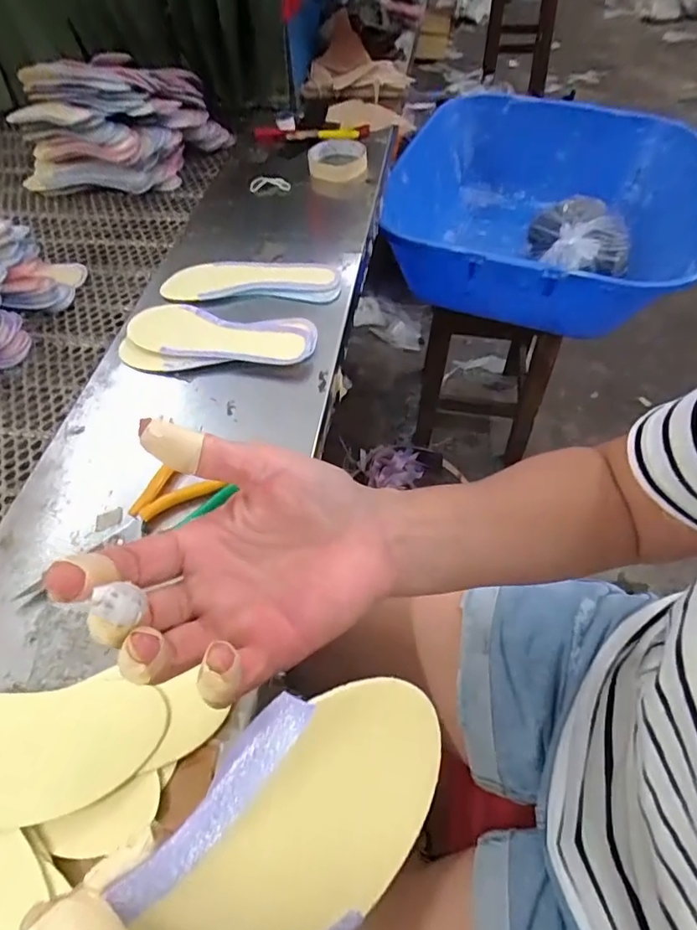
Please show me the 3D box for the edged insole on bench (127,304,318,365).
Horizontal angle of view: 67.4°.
[{"bbox_3d":[-0.126,-0.128,0.513,0.187,0.013,0.063,7,54,8],"label":"edged insole on bench"}]

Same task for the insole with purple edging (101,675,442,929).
[{"bbox_3d":[-0.045,0.125,0.147,0.190,0.010,0.066,-21,88,-32],"label":"insole with purple edging"}]

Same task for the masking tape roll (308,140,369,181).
[{"bbox_3d":[-0.015,-0.414,0.716,0.080,0.029,0.077,-3,54,1],"label":"masking tape roll"}]

